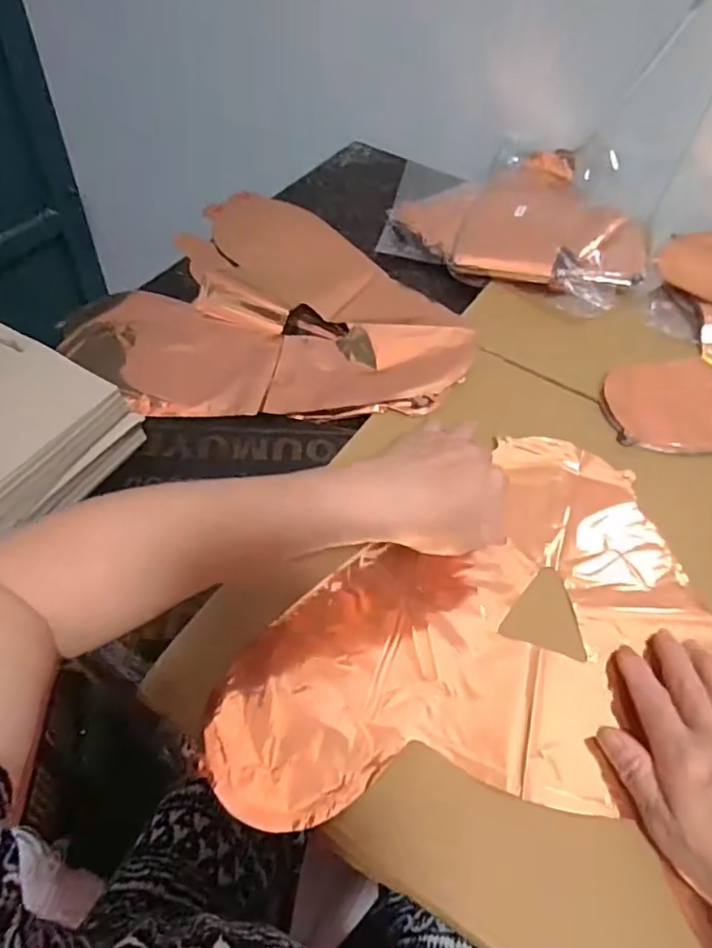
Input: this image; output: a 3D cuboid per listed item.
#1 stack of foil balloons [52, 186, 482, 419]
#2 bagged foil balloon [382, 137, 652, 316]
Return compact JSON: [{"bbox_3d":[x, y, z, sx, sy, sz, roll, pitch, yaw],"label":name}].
[{"bbox_3d":[-0.064,-0.177,0.616,0.376,0.027,0.361,21,53,10],"label":"stack of foil balloons"},{"bbox_3d":[0.211,-0.344,0.734,0.316,0.049,0.307,21,53,10],"label":"bagged foil balloon"}]

